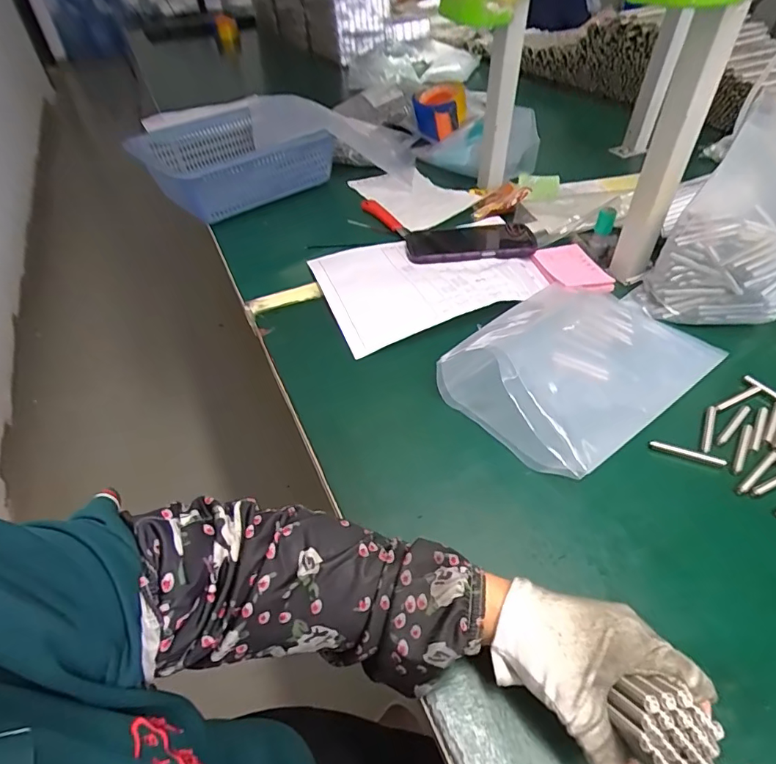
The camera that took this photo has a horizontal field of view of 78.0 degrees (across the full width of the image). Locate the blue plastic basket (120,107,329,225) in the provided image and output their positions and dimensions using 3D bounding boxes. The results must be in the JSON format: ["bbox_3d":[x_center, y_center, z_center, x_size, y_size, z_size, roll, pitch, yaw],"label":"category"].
[{"bbox_3d":[-0.263,-0.360,0.798,0.272,0.093,0.229,-31,52,-25],"label":"blue plastic basket"}]

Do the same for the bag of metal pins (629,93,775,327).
[{"bbox_3d":[0.363,-0.159,0.483,0.111,0.196,0.120,-23,48,-19],"label":"bag of metal pins"}]

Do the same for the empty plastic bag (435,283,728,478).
[{"bbox_3d":[0.193,-0.036,0.471,0.268,0.071,0.180,-33,52,-27],"label":"empty plastic bag"}]

